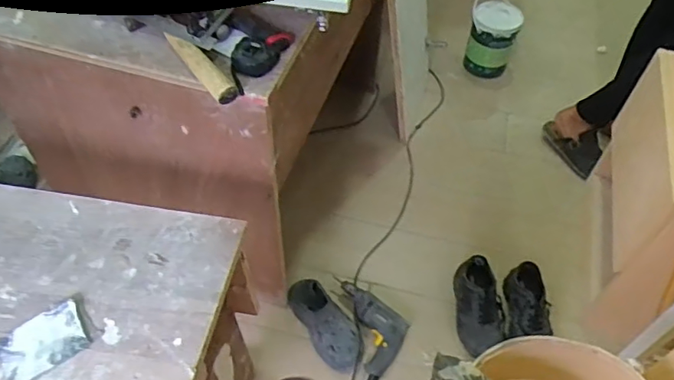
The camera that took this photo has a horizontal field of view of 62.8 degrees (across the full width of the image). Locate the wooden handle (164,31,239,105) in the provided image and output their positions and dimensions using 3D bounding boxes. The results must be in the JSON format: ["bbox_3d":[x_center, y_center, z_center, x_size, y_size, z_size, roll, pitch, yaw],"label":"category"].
[{"bbox_3d":[-0.232,-0.212,0.931,0.040,0.026,0.191,-33,60,-24],"label":"wooden handle"}]

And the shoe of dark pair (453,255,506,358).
[{"bbox_3d":[0.382,0.310,1.463,0.123,0.094,0.255,3,52,0],"label":"shoe of dark pair"}]

